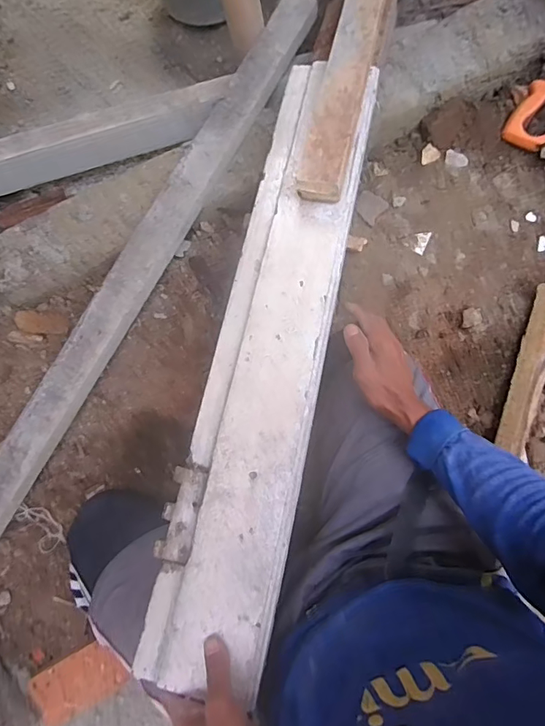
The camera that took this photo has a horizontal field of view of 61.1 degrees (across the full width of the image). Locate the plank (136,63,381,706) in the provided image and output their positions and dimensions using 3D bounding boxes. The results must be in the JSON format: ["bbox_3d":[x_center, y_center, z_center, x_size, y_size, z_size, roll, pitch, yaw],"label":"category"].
[{"bbox_3d":[0.003,-0.040,0.579,0.142,0.023,0.777,12,74,3],"label":"plank"}]

